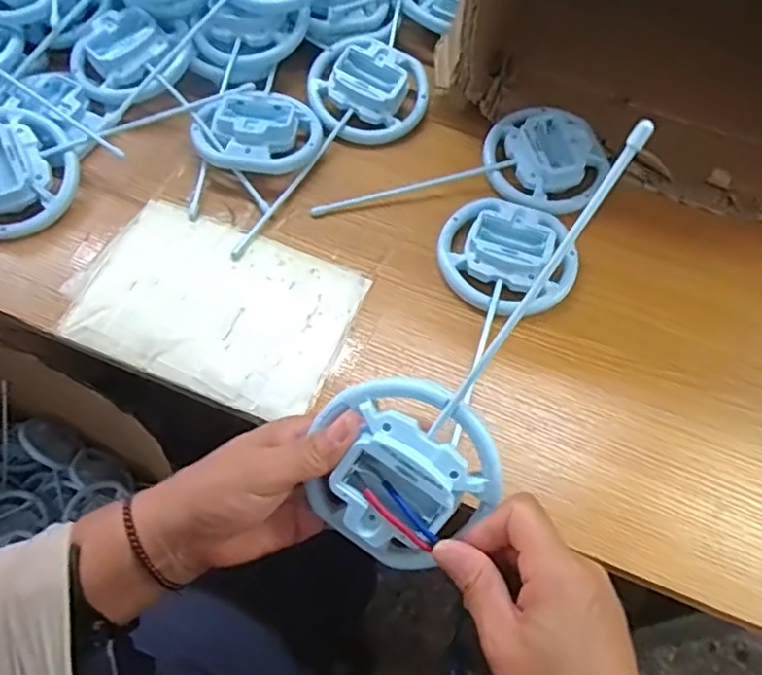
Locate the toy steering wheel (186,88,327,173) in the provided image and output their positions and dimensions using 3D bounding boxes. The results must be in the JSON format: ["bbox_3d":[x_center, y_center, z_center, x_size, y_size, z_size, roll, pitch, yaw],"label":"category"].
[{"bbox_3d":[-0.101,-0.171,0.522,0.102,0.026,0.073,-6,61,-7],"label":"toy steering wheel"}]

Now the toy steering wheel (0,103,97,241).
[{"bbox_3d":[-0.300,-0.134,0.503,0.106,0.046,0.109,18,61,7],"label":"toy steering wheel"}]

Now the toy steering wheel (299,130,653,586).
[{"bbox_3d":[0.047,0.007,0.312,0.088,0.029,0.243,35,103,16],"label":"toy steering wheel"}]

